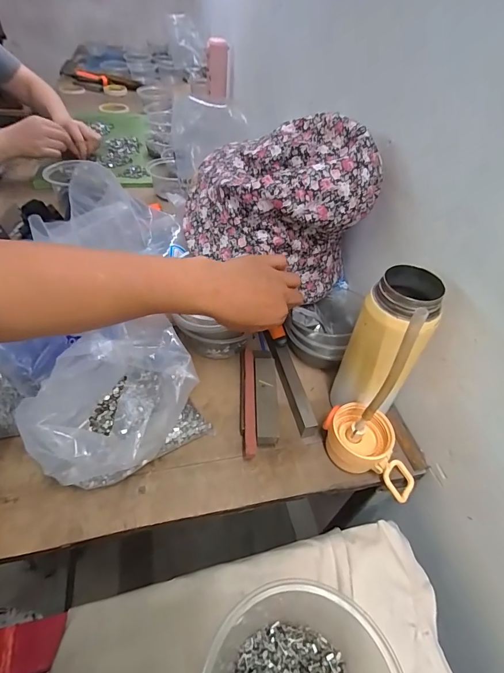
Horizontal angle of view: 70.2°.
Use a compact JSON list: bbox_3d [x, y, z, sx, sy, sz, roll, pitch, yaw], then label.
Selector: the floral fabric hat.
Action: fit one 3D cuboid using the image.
[{"bbox_3d":[0.026,-0.164,0.458,0.212,0.173,0.187,-6,49,-3],"label":"floral fabric hat"}]

